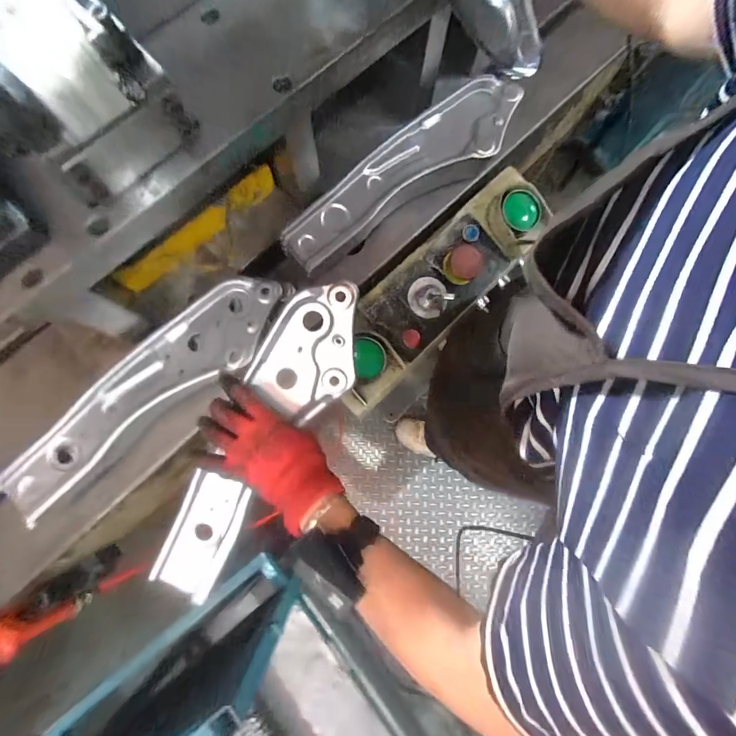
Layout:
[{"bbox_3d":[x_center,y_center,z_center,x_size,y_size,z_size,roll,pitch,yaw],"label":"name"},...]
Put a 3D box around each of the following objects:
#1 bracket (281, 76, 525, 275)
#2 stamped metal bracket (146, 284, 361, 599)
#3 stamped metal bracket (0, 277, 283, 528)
[{"bbox_3d":[0.064,-0.309,0.572,0.446,0.041,0.114,-38,82,-6],"label":"bracket"},{"bbox_3d":[-0.132,0.093,0.448,0.106,0.017,0.431,31,96,5],"label":"stamped metal bracket"},{"bbox_3d":[-0.300,0.026,0.503,0.430,0.030,0.108,-39,82,-7],"label":"stamped metal bracket"}]

